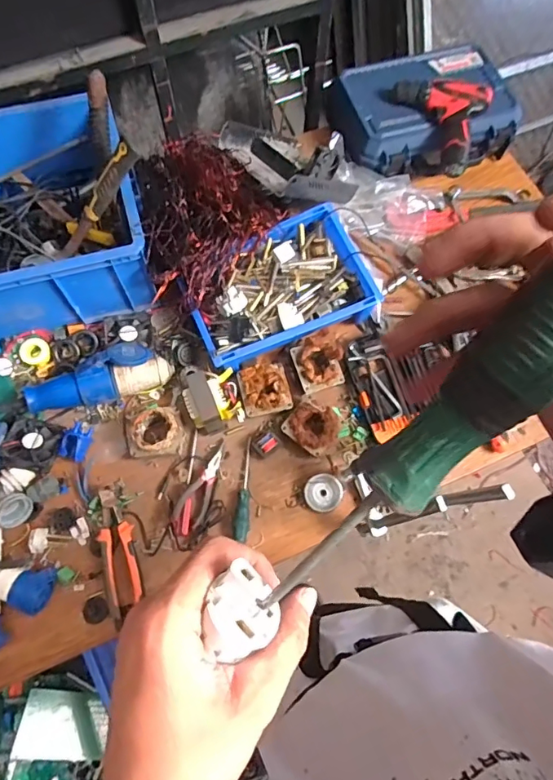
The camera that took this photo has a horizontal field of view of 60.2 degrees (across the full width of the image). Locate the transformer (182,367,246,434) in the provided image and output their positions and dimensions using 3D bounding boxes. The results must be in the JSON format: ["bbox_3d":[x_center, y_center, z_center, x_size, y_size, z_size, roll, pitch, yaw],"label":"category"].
[{"bbox_3d":[-0.108,0.019,0.812,0.091,0.065,0.101,-20,70,-9],"label":"transformer"}]

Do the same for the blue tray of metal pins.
[{"bbox_3d":[0.005,-0.186,0.845,0.329,0.060,0.209,-23,71,-10],"label":"blue tray of metal pins"}]

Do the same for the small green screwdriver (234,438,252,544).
[{"bbox_3d":[-0.053,0.161,0.793,0.022,0.016,0.167,4,69,0],"label":"small green screwdriver"}]

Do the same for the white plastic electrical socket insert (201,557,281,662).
[{"bbox_3d":[-0.018,0.102,0.218,0.035,0.019,0.033,-38,74,-15],"label":"white plastic electrical socket insert"}]

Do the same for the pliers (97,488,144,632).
[{"bbox_3d":[-0.243,0.254,0.739,0.051,0.028,0.198,-13,69,-7],"label":"pliers"}]

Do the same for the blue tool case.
[{"bbox_3d":[0.304,-0.584,1.004,0.370,0.119,0.271,-10,69,-6],"label":"blue tool case"}]

